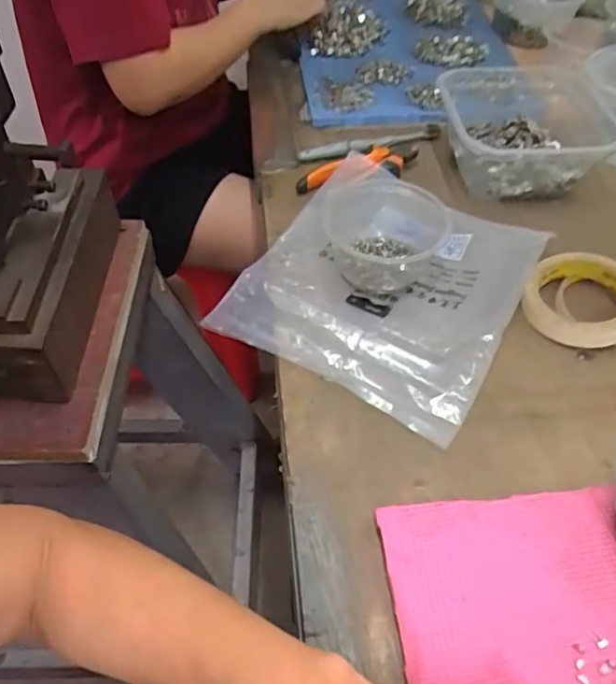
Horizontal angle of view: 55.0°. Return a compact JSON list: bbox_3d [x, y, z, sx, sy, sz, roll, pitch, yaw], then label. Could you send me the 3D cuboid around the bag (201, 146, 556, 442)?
[{"bbox_3d":[0.073,-0.067,0.547,0.231,0.049,0.252,24,55,20],"label":"bag"}]

